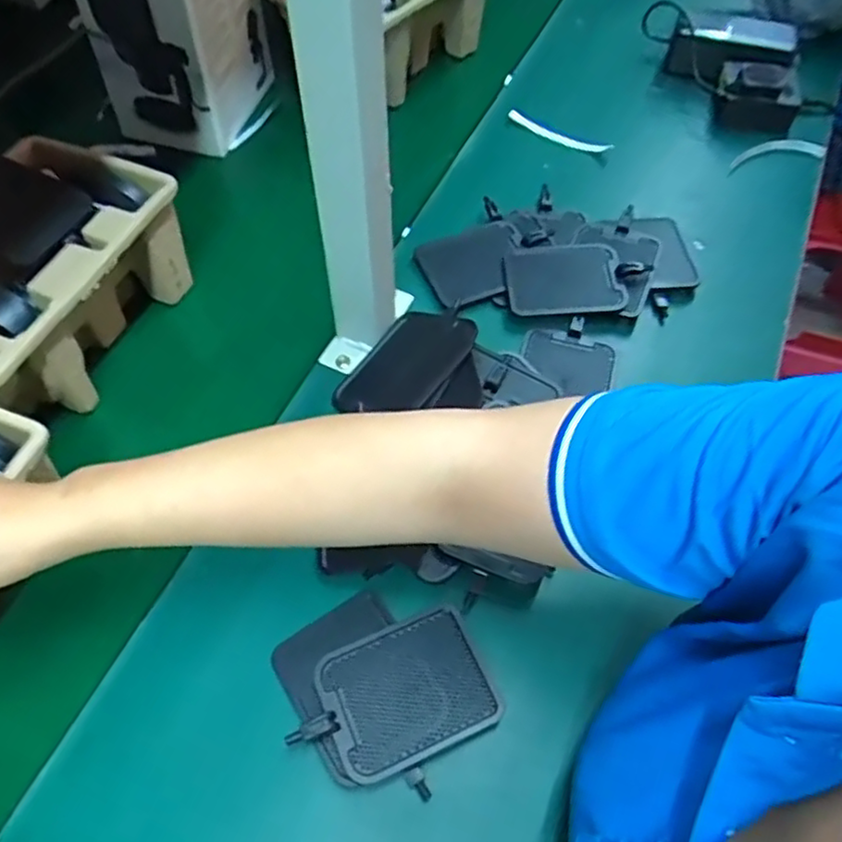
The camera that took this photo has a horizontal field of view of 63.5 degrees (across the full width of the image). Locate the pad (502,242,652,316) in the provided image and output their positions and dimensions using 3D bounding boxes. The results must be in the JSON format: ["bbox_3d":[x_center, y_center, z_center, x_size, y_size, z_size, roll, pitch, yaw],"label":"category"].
[{"bbox_3d":[0.134,-0.127,0.600,0.114,0.010,0.085,-3,50,4],"label":"pad"}]

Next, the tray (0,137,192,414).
[{"bbox_3d":[-0.301,-0.101,0.535,0.151,0.112,0.222,21,61,12],"label":"tray"}]

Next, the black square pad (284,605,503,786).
[{"bbox_3d":[-0.016,0.165,0.412,0.113,0.009,0.080,-20,55,-16],"label":"black square pad"}]

